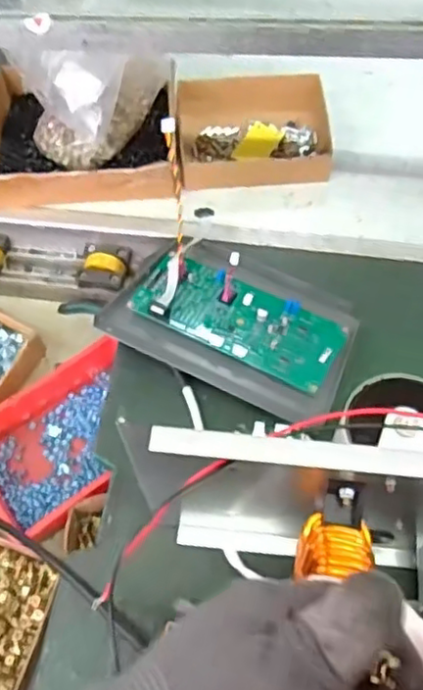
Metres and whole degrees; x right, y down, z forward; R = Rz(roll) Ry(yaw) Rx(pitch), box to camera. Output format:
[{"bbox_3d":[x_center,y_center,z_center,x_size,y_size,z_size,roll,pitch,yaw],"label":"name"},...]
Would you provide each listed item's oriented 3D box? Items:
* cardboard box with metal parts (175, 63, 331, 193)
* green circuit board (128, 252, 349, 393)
[{"bbox_3d":[0.046,-0.261,0.781,0.186,0.043,0.156,-5,62,-2],"label":"cardboard box with metal parts"},{"bbox_3d":[0.025,-0.028,0.633,0.199,0.021,0.085,25,66,15],"label":"green circuit board"}]

